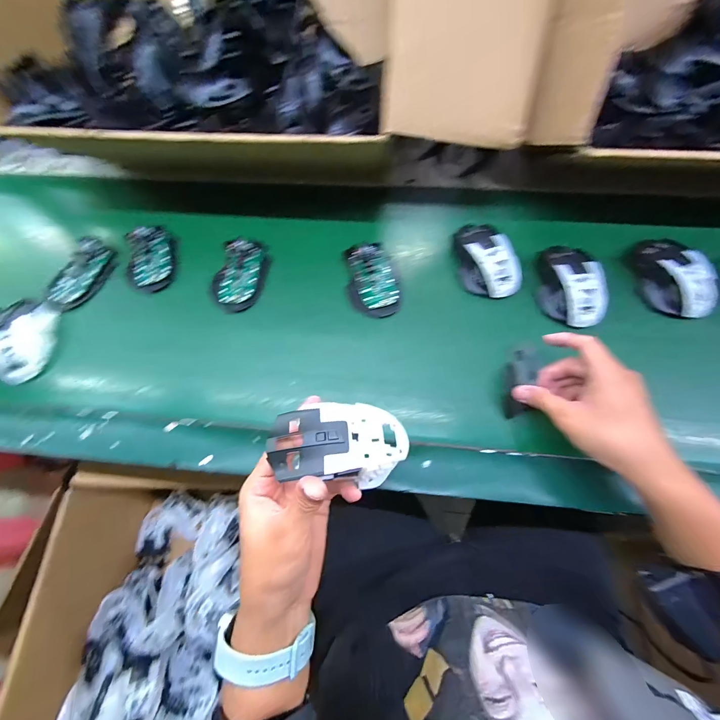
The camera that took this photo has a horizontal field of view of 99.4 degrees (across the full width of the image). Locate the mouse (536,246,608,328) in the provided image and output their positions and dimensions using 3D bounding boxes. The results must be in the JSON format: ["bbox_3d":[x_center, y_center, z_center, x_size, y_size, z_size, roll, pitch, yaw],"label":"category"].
[{"bbox_3d":[0.272,-0.098,0.394,0.072,0.035,0.108,-7,70,0],"label":"mouse"}]

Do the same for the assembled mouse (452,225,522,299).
[{"bbox_3d":[0.167,-0.138,0.416,0.068,0.037,0.118,-20,70,-5],"label":"assembled mouse"}]

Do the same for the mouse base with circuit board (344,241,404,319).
[{"bbox_3d":[0.019,-0.112,0.417,0.067,0.028,0.103,-9,70,-1],"label":"mouse base with circuit board"}]

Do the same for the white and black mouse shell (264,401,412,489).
[{"bbox_3d":[-0.015,0.067,0.250,0.107,0.044,0.063,0,70,3],"label":"white and black mouse shell"}]

